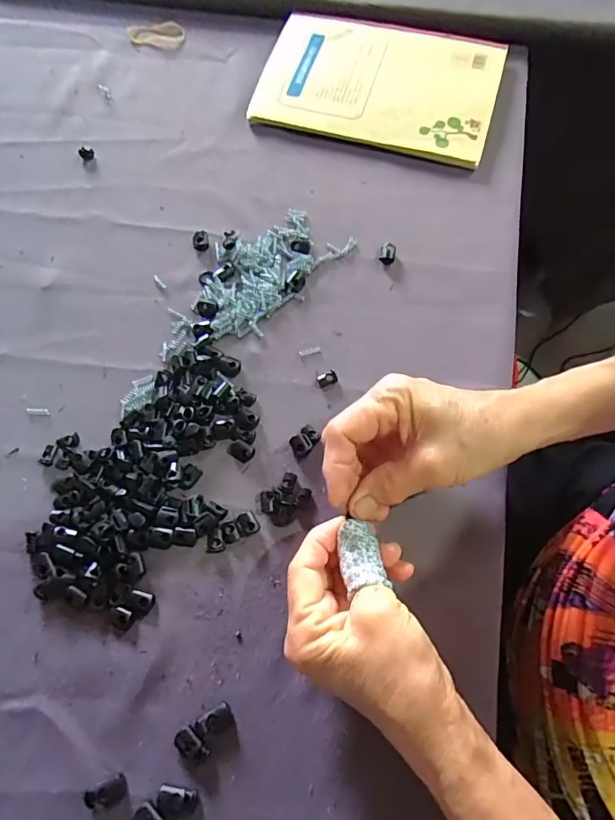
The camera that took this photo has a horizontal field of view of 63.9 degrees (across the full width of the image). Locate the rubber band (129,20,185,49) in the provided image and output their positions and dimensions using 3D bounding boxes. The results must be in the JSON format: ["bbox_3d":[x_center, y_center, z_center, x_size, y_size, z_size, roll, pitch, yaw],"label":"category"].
[{"bbox_3d":[-0.150,-0.376,0.490,0.053,0.004,0.029,10,70,6],"label":"rubber band"}]

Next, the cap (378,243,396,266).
[{"bbox_3d":[0.063,-0.123,0.386,0.012,0.005,0.020,11,70,7],"label":"cap"}]

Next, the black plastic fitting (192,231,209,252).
[{"bbox_3d":[-0.086,-0.136,0.395,0.013,0.004,0.018,-11,69,-2],"label":"black plastic fitting"}]

